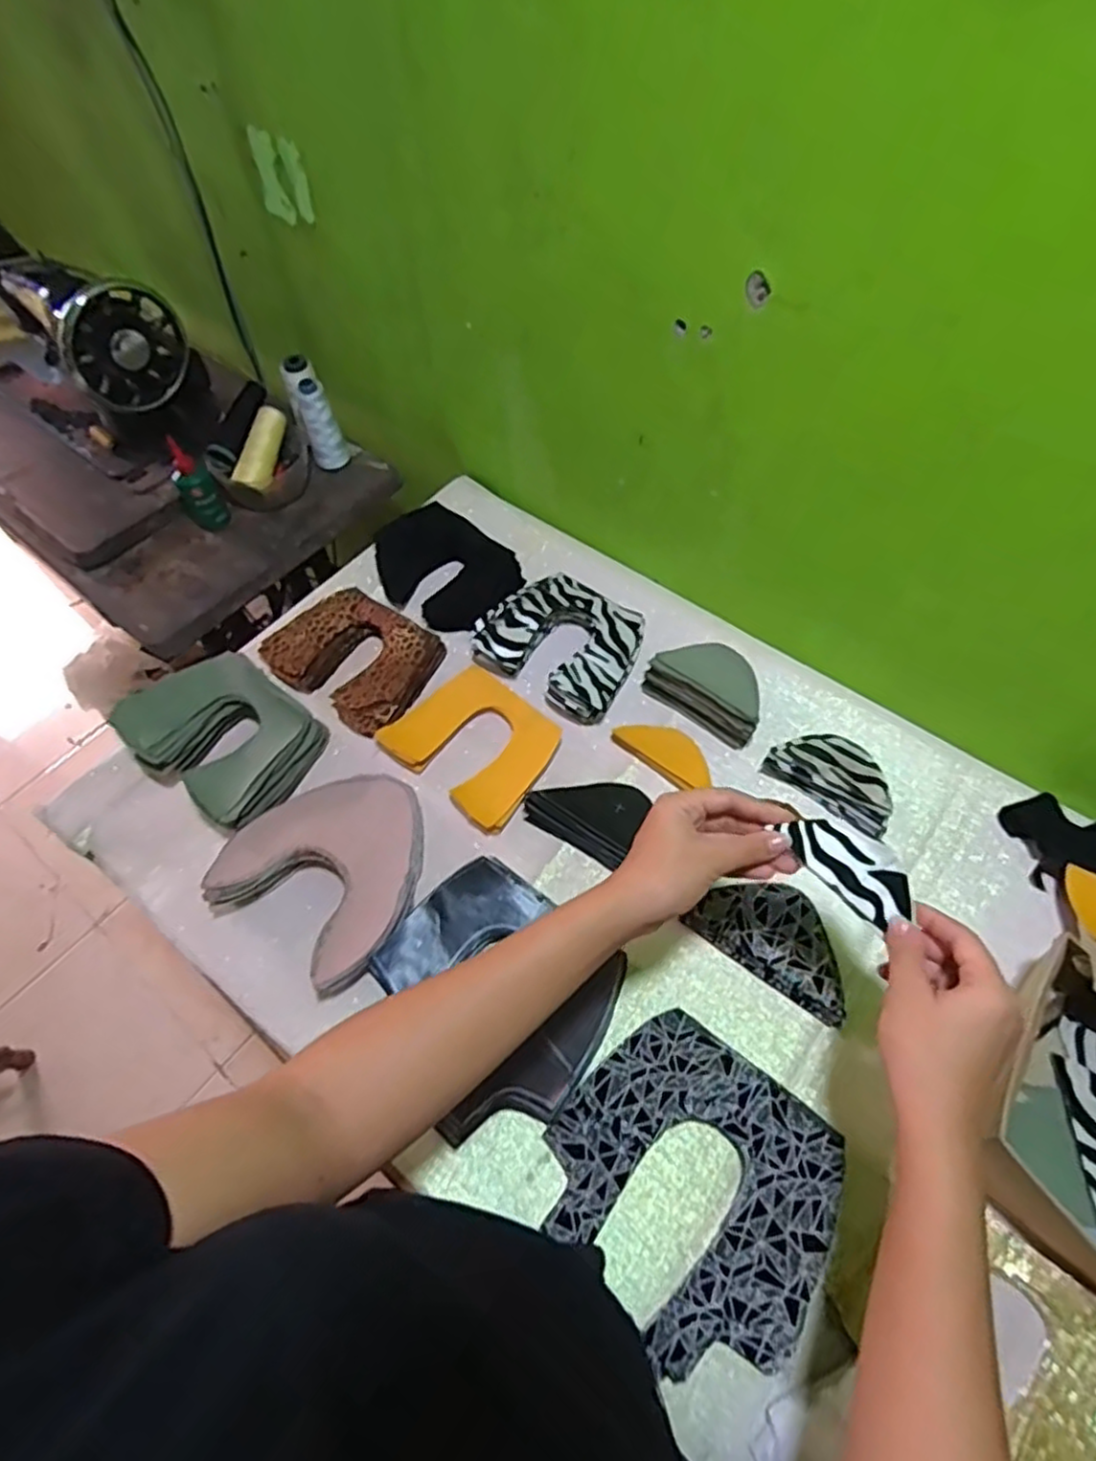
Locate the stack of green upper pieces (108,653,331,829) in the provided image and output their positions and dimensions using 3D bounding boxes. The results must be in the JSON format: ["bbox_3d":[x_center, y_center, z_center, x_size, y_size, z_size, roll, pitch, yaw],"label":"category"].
[{"bbox_3d":[-0.313,0.006,0.687,0.171,0.076,0.135,27,63,17],"label":"stack of green upper pieces"}]

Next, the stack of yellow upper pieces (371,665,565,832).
[{"bbox_3d":[-0.072,0.009,0.684,0.152,0.026,0.120,34,75,27],"label":"stack of yellow upper pieces"}]

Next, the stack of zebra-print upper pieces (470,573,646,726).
[{"bbox_3d":[0.018,-0.094,0.734,0.164,0.046,0.134,33,65,19],"label":"stack of zebra-print upper pieces"}]

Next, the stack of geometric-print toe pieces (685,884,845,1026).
[{"bbox_3d":[0.193,0.172,0.591,0.132,0.022,0.076,33,65,19],"label":"stack of geometric-print toe pieces"}]

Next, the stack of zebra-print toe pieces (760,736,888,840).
[{"bbox_3d":[0.266,0.041,0.653,0.116,0.032,0.060,33,65,20],"label":"stack of zebra-print toe pieces"}]

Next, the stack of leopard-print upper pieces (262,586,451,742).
[{"bbox_3d":[-0.207,-0.080,0.749,0.169,0.030,0.131,27,63,17],"label":"stack of leopard-print upper pieces"}]

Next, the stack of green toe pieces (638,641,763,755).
[{"bbox_3d":[0.157,-0.045,0.690,0.122,0.059,0.052,35,66,20],"label":"stack of green toe pieces"}]

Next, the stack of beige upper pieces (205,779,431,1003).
[{"bbox_3d":[-0.184,0.119,0.629,0.169,0.061,0.177,31,64,18],"label":"stack of beige upper pieces"}]

